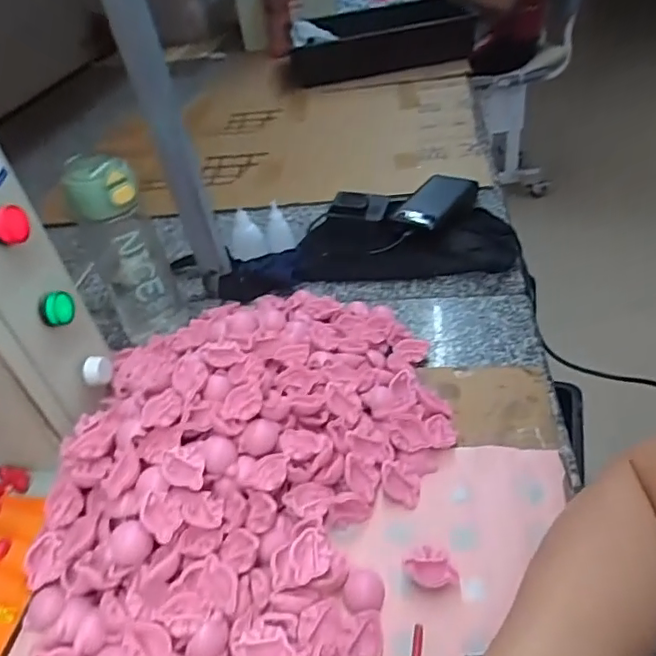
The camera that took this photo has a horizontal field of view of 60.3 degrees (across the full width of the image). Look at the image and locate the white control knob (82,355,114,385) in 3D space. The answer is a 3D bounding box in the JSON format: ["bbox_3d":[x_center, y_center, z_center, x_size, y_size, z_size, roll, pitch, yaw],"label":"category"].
[{"bbox_3d":[-0.207,0.039,0.506,0.024,0.021,0.021,-7,41,-2],"label":"white control knob"}]

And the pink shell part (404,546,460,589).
[{"bbox_3d":[0.070,0.164,0.389,0.033,0.012,0.029,-10,42,1],"label":"pink shell part"}]

